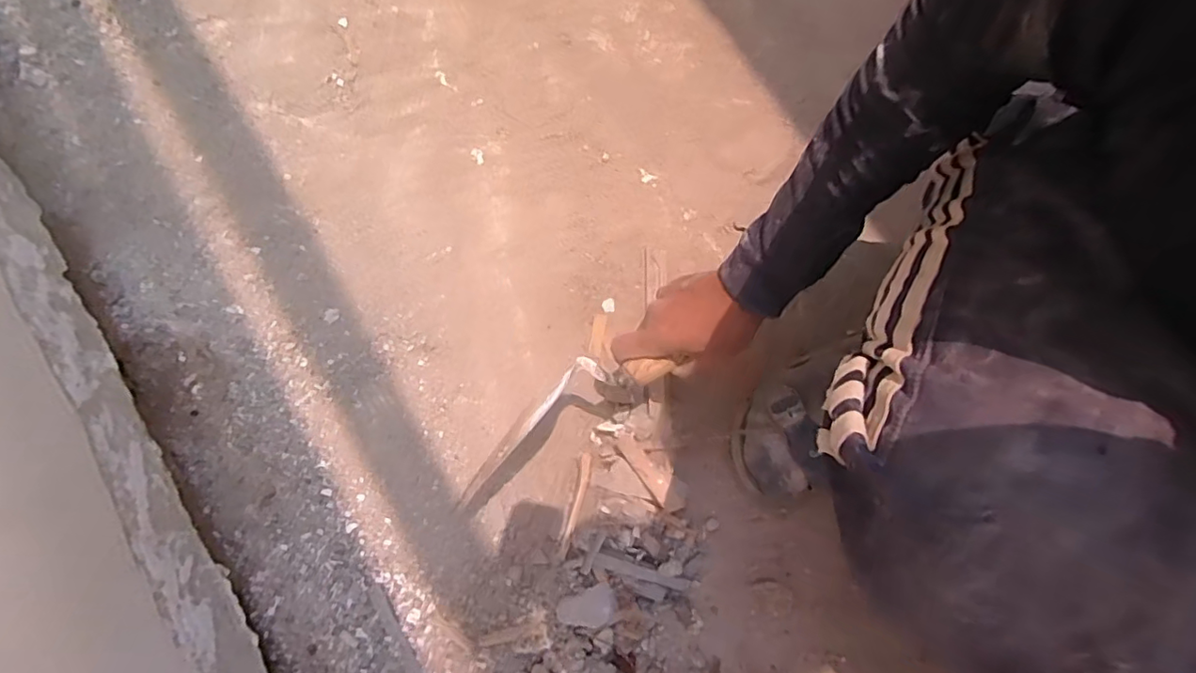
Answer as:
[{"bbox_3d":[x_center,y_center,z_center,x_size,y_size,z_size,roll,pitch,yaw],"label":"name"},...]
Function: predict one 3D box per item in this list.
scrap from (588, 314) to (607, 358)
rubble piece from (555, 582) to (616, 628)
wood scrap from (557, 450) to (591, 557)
[{"bbox_3d":[0.000,-0.002,0.612,0.014,0.004,0.048,10,76,2],"label":"scrap"},{"bbox_3d":[-0.010,0.241,0.504,0.051,0.017,0.029,-17,75,-4],"label":"rubble piece"},{"bbox_3d":[-0.020,0.156,0.528,0.011,0.014,0.099,14,55,3],"label":"wood scrap"}]

